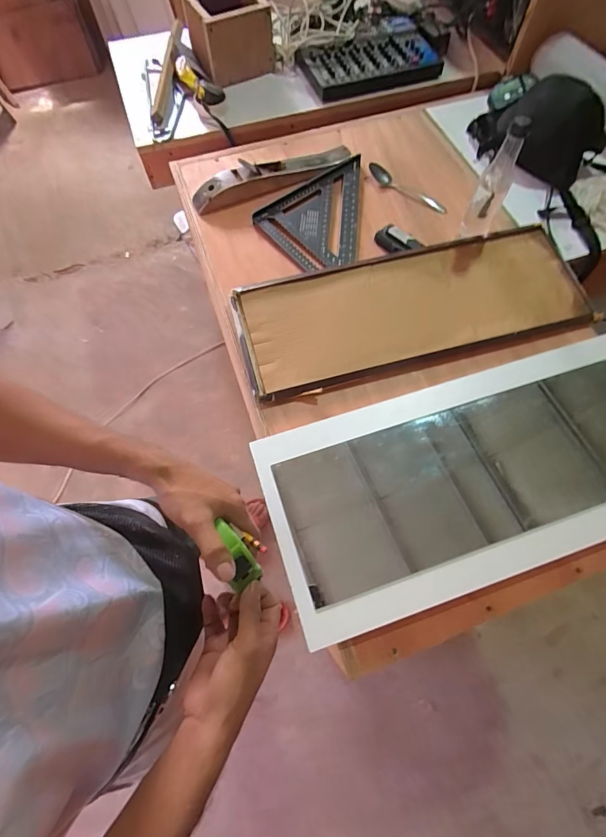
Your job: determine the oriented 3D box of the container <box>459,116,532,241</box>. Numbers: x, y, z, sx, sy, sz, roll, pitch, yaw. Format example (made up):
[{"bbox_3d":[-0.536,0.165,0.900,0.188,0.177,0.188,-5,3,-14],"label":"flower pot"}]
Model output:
[{"bbox_3d":[0.333,-0.404,0.687,0.054,0.199,0.050,21,68,10],"label":"container"}]

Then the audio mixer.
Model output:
[{"bbox_3d":[0.167,-0.945,1.024,0.339,0.055,0.228,-20,67,-8],"label":"audio mixer"}]

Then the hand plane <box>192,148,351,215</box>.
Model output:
[{"bbox_3d":[-0.066,-0.536,0.847,0.369,0.047,0.067,-22,68,-9],"label":"hand plane"}]

